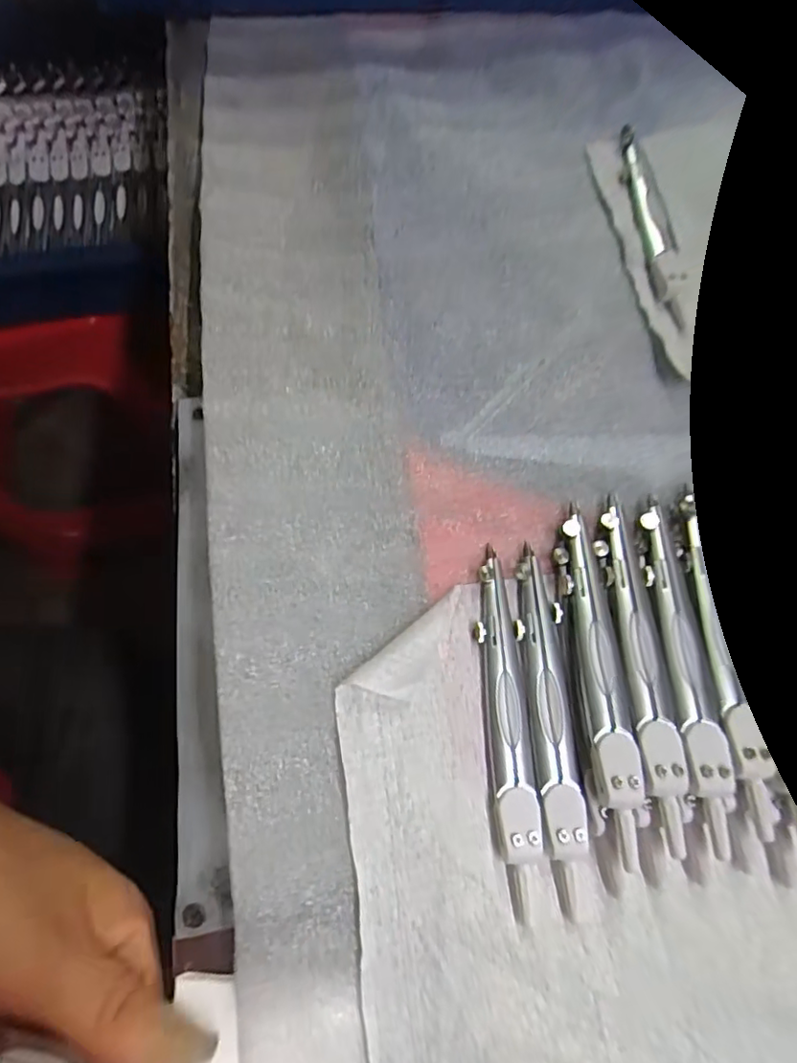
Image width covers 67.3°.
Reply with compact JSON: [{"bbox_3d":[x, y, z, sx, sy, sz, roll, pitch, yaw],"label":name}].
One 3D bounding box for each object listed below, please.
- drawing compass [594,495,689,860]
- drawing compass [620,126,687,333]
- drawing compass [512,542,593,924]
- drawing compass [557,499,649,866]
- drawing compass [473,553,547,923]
[{"bbox_3d":[0.090,0.049,0.222,0.015,0.014,0.122,-3,71,-4],"label":"drawing compass"},{"bbox_3d":[0.126,-0.154,0.297,0.015,0.009,0.121,-4,71,-4],"label":"drawing compass"},{"bbox_3d":[0.055,0.069,0.220,0.015,0.007,0.127,-3,71,-4],"label":"drawing compass"},{"bbox_3d":[0.074,0.052,0.221,0.015,0.016,0.124,-1,71,-3],"label":"drawing compass"},{"bbox_3d":[0.039,0.068,0.220,0.017,0.006,0.124,-4,71,-4],"label":"drawing compass"}]

